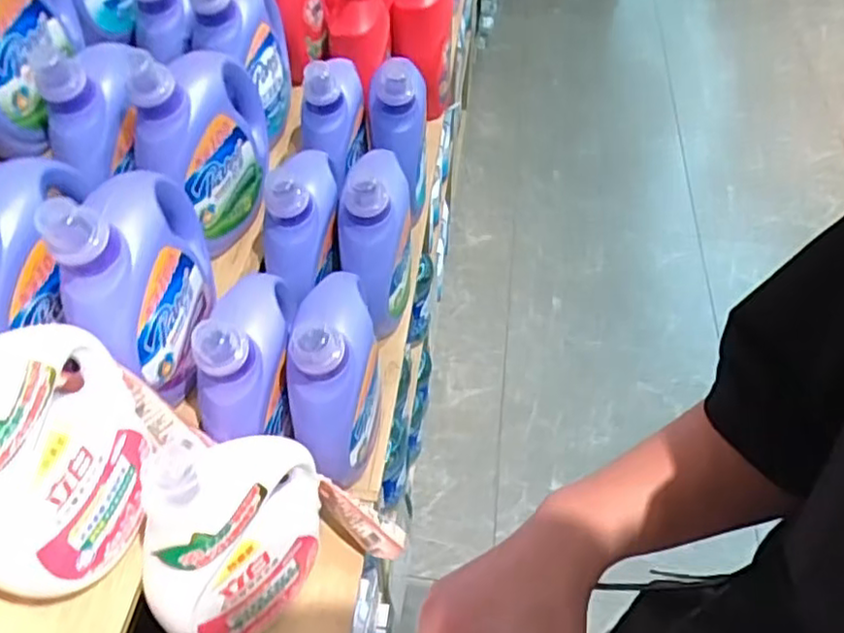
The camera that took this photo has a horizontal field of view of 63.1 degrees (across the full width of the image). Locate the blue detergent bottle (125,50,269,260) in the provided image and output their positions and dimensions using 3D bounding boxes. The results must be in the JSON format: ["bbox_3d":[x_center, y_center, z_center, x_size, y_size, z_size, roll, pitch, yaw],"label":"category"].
[{"bbox_3d":[-0.302,-0.257,0.955,0.106,0.276,0.211,4,51,4],"label":"blue detergent bottle"}]

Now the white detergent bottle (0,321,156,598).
[{"bbox_3d":[-0.337,0.110,0.614,0.083,0.264,0.200,8,51,7],"label":"white detergent bottle"}]

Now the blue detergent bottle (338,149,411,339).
[{"bbox_3d":[-0.066,-0.109,0.975,0.100,0.250,0.140,-4,50,-2],"label":"blue detergent bottle"}]

